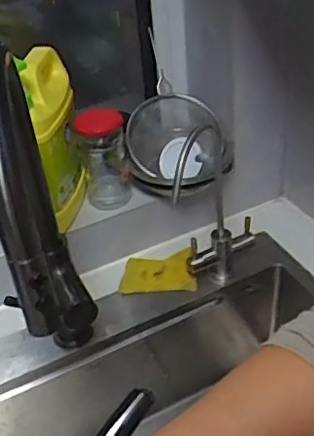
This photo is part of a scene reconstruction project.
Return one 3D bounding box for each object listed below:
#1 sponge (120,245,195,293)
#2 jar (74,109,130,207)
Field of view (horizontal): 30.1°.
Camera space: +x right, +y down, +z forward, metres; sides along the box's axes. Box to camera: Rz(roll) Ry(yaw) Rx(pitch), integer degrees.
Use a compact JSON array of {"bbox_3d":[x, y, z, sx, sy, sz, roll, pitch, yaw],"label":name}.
[{"bbox_3d":[0.002,0.078,0.859,0.108,0.020,0.069,-7,51,12],"label":"sponge"},{"bbox_3d":[-0.078,-0.090,0.832,0.068,0.139,0.064,-3,38,3],"label":"jar"}]

